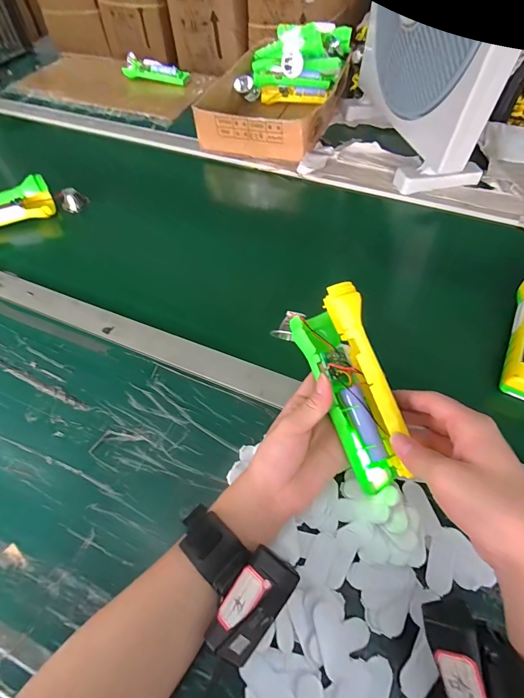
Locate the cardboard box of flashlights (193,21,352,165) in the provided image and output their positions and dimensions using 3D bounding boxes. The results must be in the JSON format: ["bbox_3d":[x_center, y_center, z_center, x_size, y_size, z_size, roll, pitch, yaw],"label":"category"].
[{"bbox_3d":[0.026,-0.531,0.739,0.242,0.117,0.362,13,57,12],"label":"cardboard box of flashlights"}]

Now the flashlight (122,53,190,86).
[{"bbox_3d":[-0.280,-0.697,0.908,0.191,0.040,0.061,24,60,18],"label":"flashlight"}]

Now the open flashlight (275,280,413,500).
[{"bbox_3d":[0.072,0.038,0.314,0.060,0.068,0.167,-18,82,-9],"label":"open flashlight"}]

